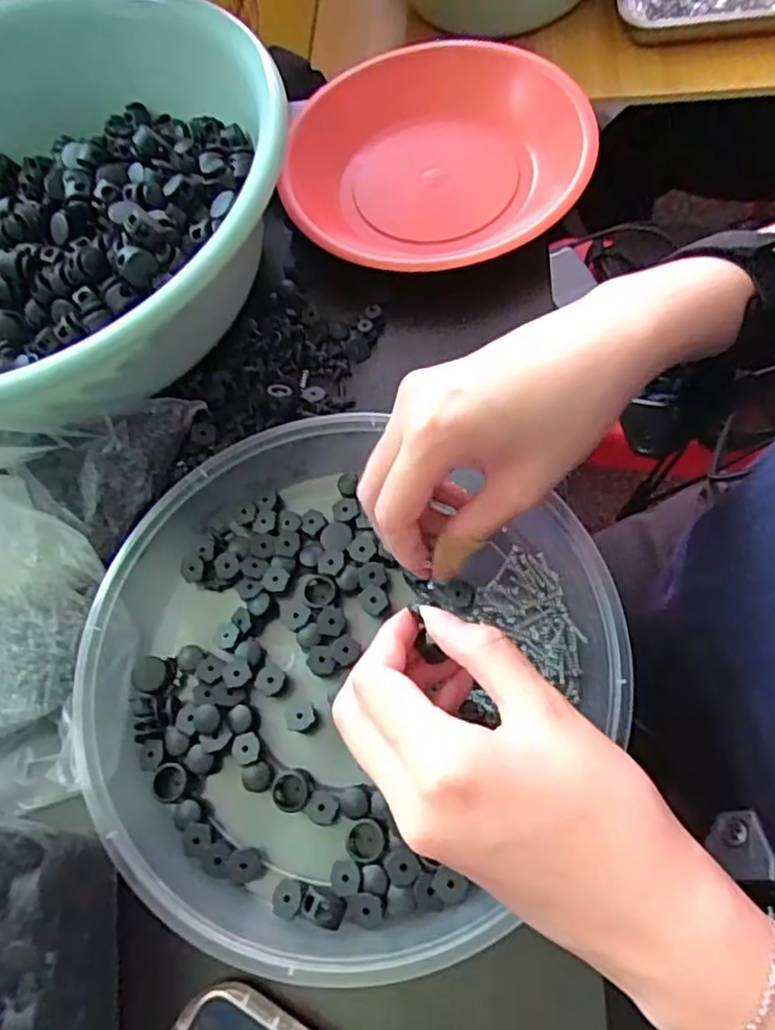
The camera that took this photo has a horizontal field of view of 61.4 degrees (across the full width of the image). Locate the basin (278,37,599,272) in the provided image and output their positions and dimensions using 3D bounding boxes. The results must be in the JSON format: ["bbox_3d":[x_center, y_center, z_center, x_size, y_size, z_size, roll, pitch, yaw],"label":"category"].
[{"bbox_3d":[0.028,-0.227,0.414,0.181,0.041,0.189,-3,67,6],"label":"basin"}]

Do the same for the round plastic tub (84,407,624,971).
[{"bbox_3d":[-0.022,0.065,0.292,0.233,0.040,0.228,-3,67,6],"label":"round plastic tub"}]

